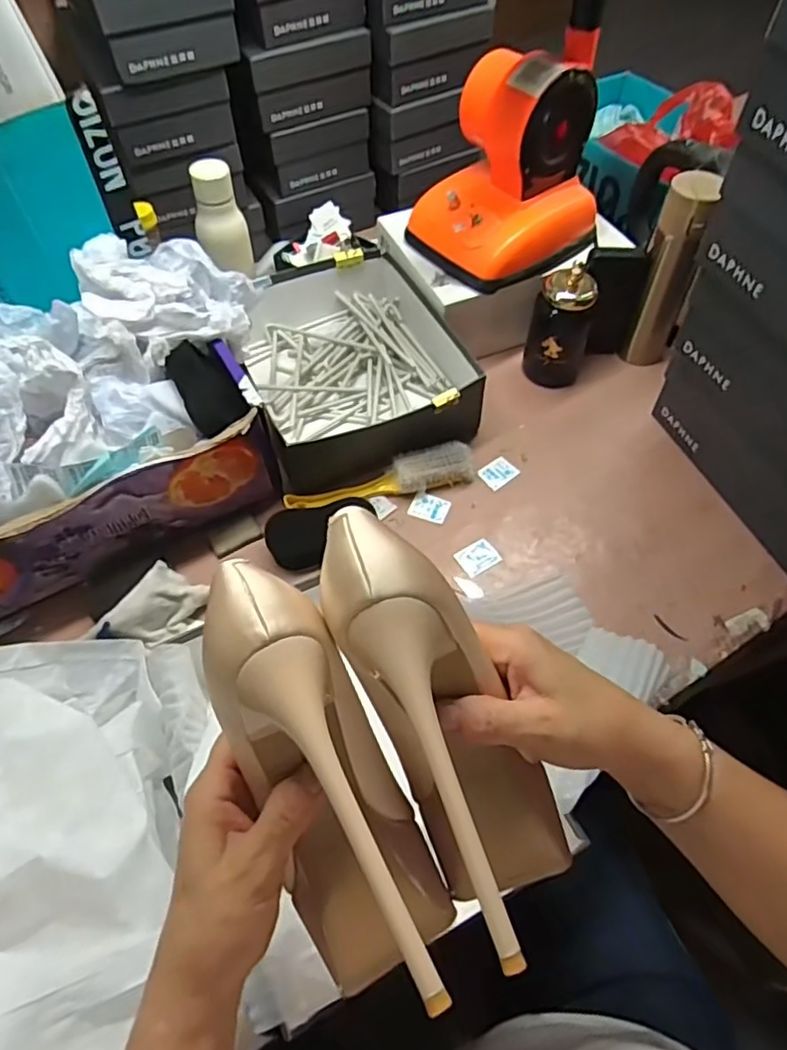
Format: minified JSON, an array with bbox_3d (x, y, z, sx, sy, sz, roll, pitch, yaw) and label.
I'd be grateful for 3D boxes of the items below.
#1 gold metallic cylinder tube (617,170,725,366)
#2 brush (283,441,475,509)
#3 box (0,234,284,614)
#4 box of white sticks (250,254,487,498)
[{"bbox_3d":[0.348,-0.314,0.790,0.065,0.241,0.054,15,58,11],"label":"gold metallic cylinder tube"},{"bbox_3d":[-0.014,-0.054,0.747,0.228,0.036,0.051,-14,58,-8],"label":"brush"},{"bbox_3d":[-0.343,-0.116,0.661,0.448,0.204,0.263,-30,61,-17],"label":"box"},{"bbox_3d":[-0.058,-0.224,0.818,0.270,0.079,0.329,-17,58,-10],"label":"box of white sticks"}]

